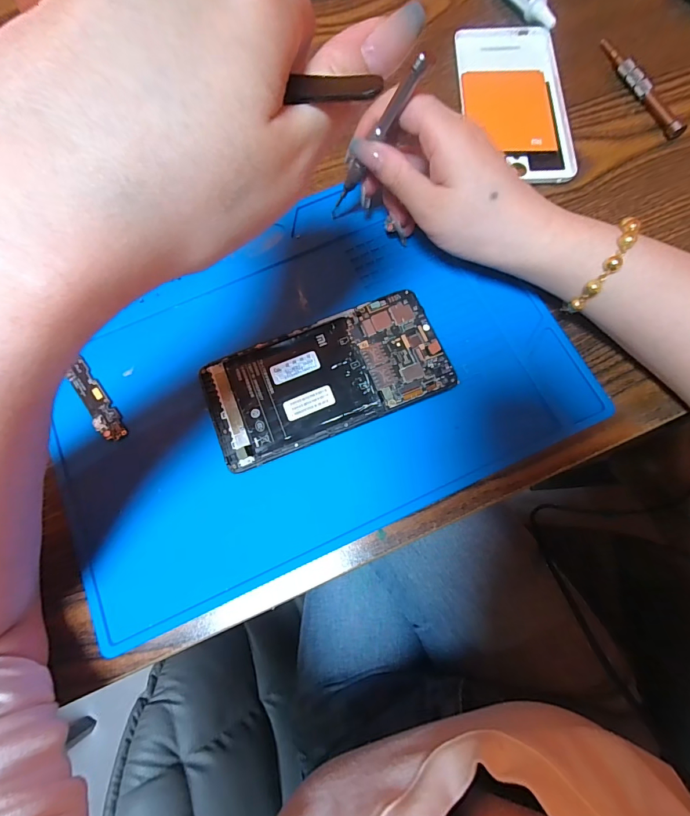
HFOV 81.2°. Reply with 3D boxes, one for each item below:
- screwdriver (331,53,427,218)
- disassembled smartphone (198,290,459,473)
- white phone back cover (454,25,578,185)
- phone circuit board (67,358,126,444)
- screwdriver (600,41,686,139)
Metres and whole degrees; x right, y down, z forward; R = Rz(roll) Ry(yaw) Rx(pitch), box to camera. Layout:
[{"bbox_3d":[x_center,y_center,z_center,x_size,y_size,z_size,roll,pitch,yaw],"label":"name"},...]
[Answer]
[{"bbox_3d":[0.014,-0.152,0.239,0.009,0.110,0.006,0,73,-27],"label":"screwdriver"},{"bbox_3d":[-0.013,-0.020,0.252,0.145,0.010,0.072,-21,75,-5],"label":"disassembled smartphone"},{"bbox_3d":[0.127,-0.237,0.308,0.075,0.008,0.153,-1,75,1],"label":"white phone back cover"},{"bbox_3d":[-0.157,-0.004,0.255,0.015,0.004,0.059,-36,77,-8],"label":"phone circuit board"},{"bbox_3d":[0.226,-0.248,0.308,0.010,0.012,0.107,-21,75,-4],"label":"screwdriver"}]

